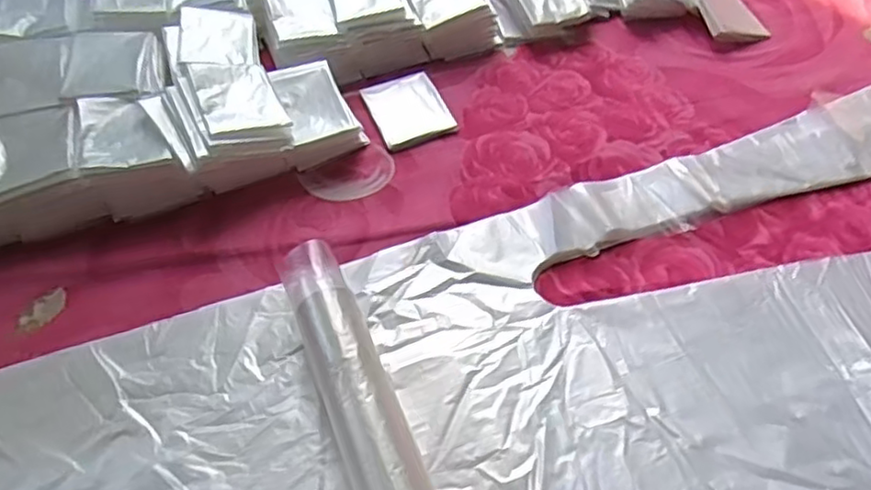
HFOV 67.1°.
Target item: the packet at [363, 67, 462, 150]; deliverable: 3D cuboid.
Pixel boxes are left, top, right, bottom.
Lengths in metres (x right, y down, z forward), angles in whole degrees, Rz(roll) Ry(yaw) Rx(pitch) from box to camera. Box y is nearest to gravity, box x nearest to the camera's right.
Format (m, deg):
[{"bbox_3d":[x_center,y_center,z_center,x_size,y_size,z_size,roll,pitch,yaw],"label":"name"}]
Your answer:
[{"bbox_3d":[-0.024,-0.121,0.573,0.062,0.008,0.081,-18,54,-12],"label":"packet"}]

